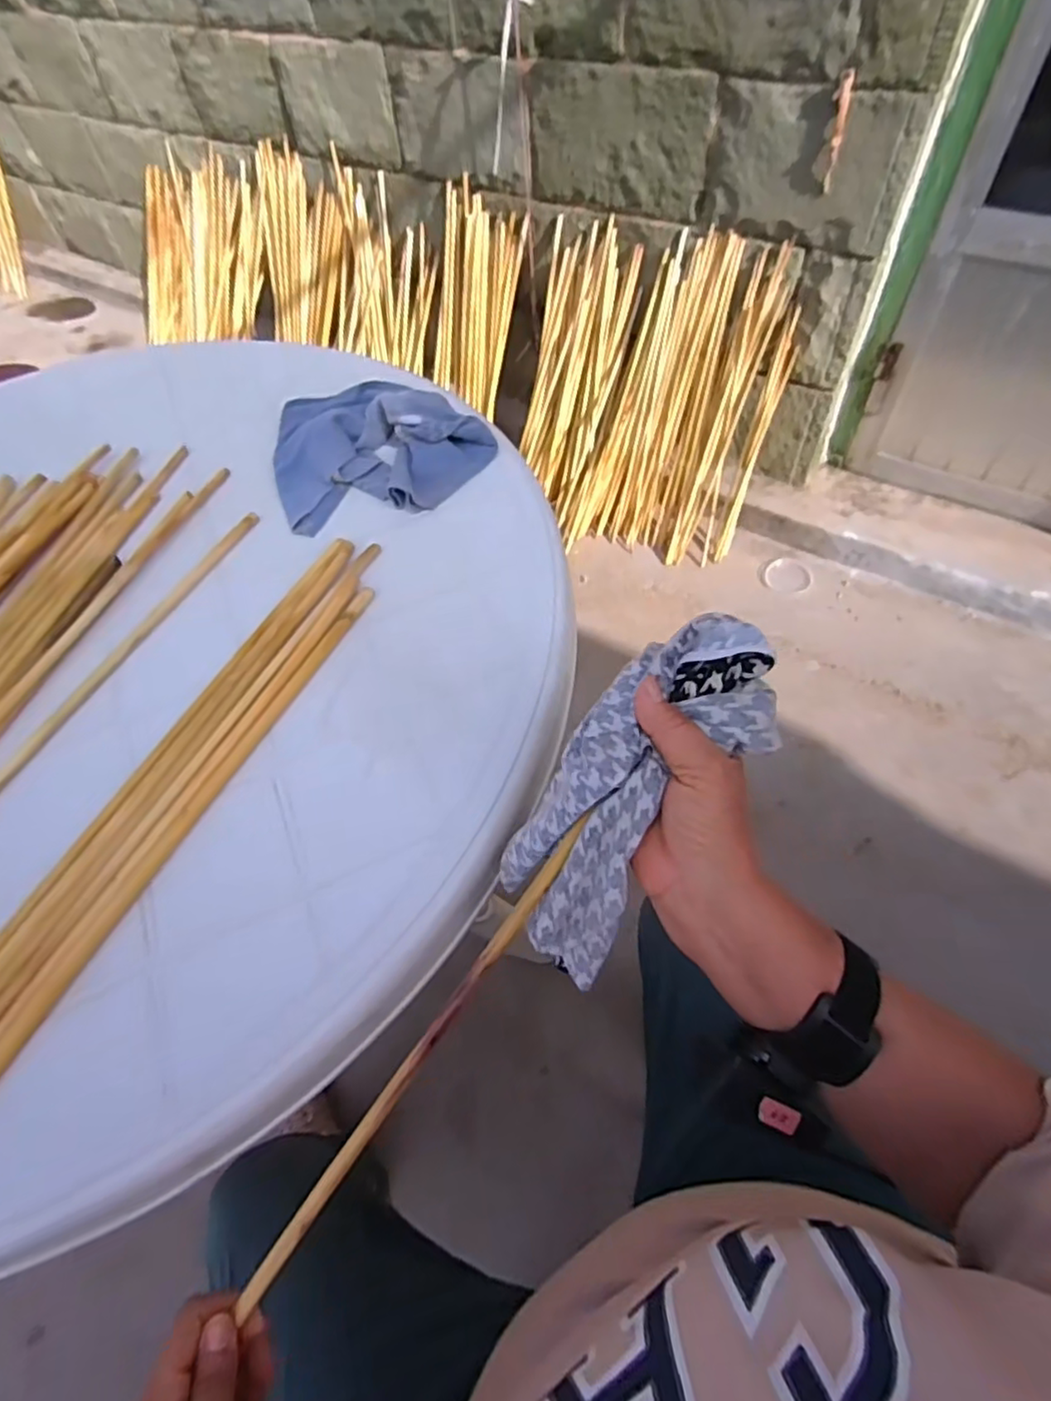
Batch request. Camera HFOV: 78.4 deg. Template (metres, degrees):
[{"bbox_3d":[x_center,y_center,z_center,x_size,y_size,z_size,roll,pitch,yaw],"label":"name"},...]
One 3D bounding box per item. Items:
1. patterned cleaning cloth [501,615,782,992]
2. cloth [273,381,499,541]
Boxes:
[{"bbox_3d":[0.056,0.051,0.356,0.085,0.047,0.212,36,105,25],"label":"patterned cleaning cloth"},{"bbox_3d":[-0.146,-0.266,0.650,0.211,0.042,0.199,-12,57,-3],"label":"cloth"}]

